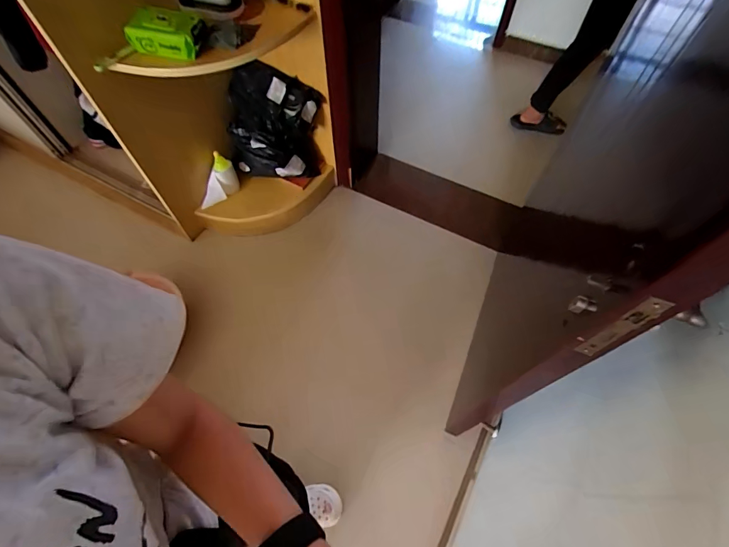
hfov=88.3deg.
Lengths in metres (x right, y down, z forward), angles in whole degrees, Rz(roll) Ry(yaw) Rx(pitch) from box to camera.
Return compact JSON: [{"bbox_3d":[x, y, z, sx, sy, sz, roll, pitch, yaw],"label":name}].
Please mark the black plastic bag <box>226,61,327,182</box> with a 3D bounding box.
[{"bbox_3d":[-0.360,-0.583,1.500,0.389,0.404,0.187,-2,60,-1],"label":"black plastic bag"}]

